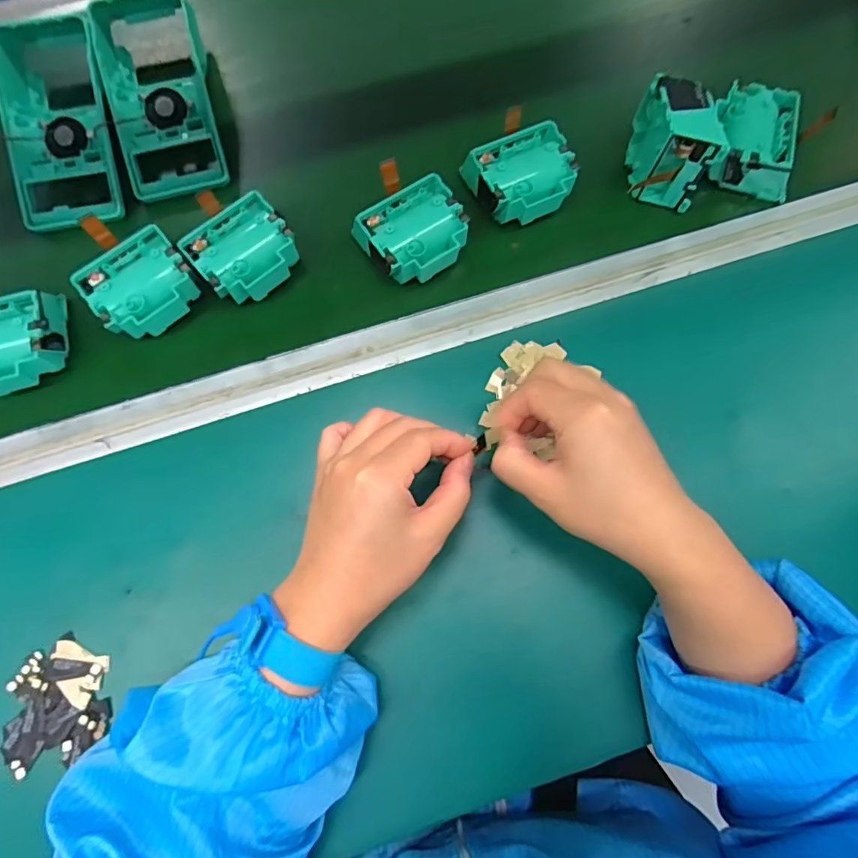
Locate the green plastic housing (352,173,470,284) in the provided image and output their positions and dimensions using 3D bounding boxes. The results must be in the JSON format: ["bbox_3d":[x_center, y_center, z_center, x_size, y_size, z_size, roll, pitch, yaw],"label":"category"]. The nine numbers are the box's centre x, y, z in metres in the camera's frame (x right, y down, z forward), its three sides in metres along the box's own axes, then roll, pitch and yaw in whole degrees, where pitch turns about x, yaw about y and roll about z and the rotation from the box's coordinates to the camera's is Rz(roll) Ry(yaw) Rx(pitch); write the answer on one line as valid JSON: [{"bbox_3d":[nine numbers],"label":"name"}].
[{"bbox_3d":[-0.009,-0.148,0.404,0.078,0.035,0.066,-34,80,-8],"label":"green plastic housing"}]

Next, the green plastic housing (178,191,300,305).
[{"bbox_3d":[-0.140,-0.132,0.402,0.073,0.037,0.068,-40,81,-9],"label":"green plastic housing"}]

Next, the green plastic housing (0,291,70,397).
[{"bbox_3d":[-0.312,-0.061,0.385,0.078,0.038,0.071,-20,78,-6],"label":"green plastic housing"}]

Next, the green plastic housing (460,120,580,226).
[{"bbox_3d":[0.075,-0.200,0.418,0.083,0.039,0.070,-14,78,-4],"label":"green plastic housing"}]

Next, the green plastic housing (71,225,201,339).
[{"bbox_3d":[-0.215,-0.106,0.395,0.075,0.039,0.067,-42,81,-10],"label":"green plastic housing"}]

